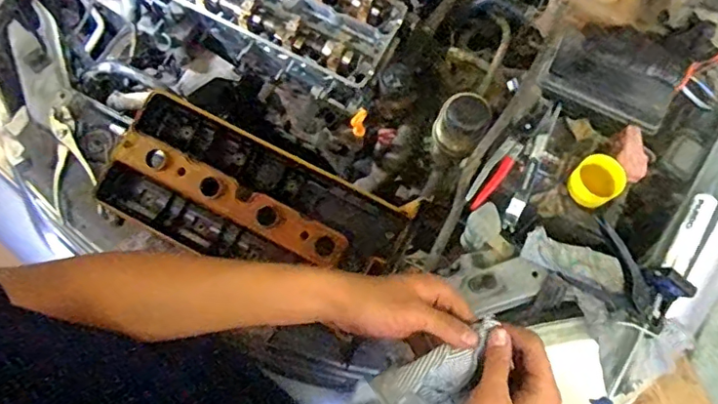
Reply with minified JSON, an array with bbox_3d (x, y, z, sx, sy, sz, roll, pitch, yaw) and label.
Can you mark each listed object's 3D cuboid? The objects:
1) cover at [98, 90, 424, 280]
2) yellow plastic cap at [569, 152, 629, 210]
[{"bbox_3d":[-0.155,0.003,0.793,0.430,0.063,0.194,25,72,7],"label":"cover"},{"bbox_3d":[0.366,-0.032,0.840,0.069,0.040,0.068,0,70,-1],"label":"yellow plastic cap"}]

